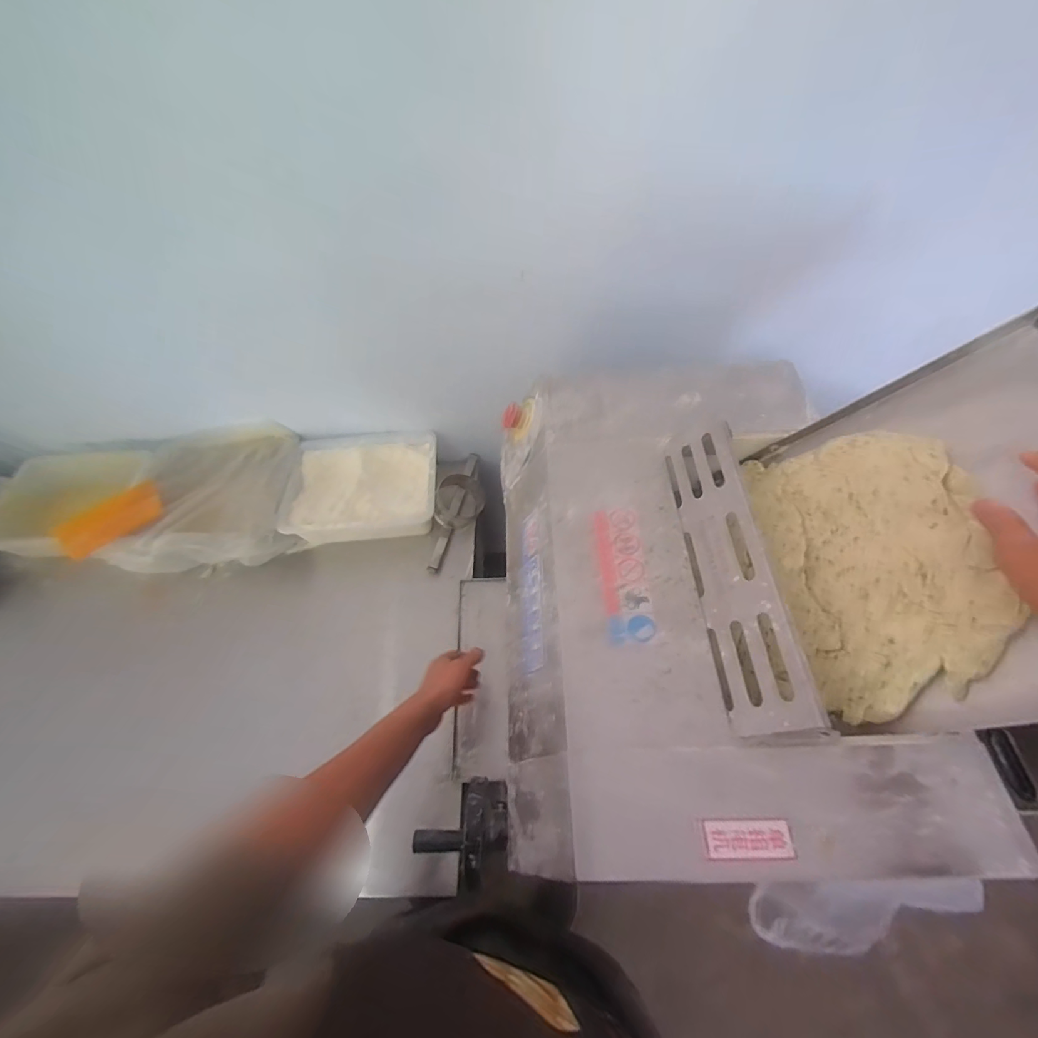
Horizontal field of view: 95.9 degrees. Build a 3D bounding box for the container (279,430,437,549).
[{"bbox_3d":[-0.331,-0.061,1.024,0.314,0.093,0.260,-2,57,3],"label":"container"}]

